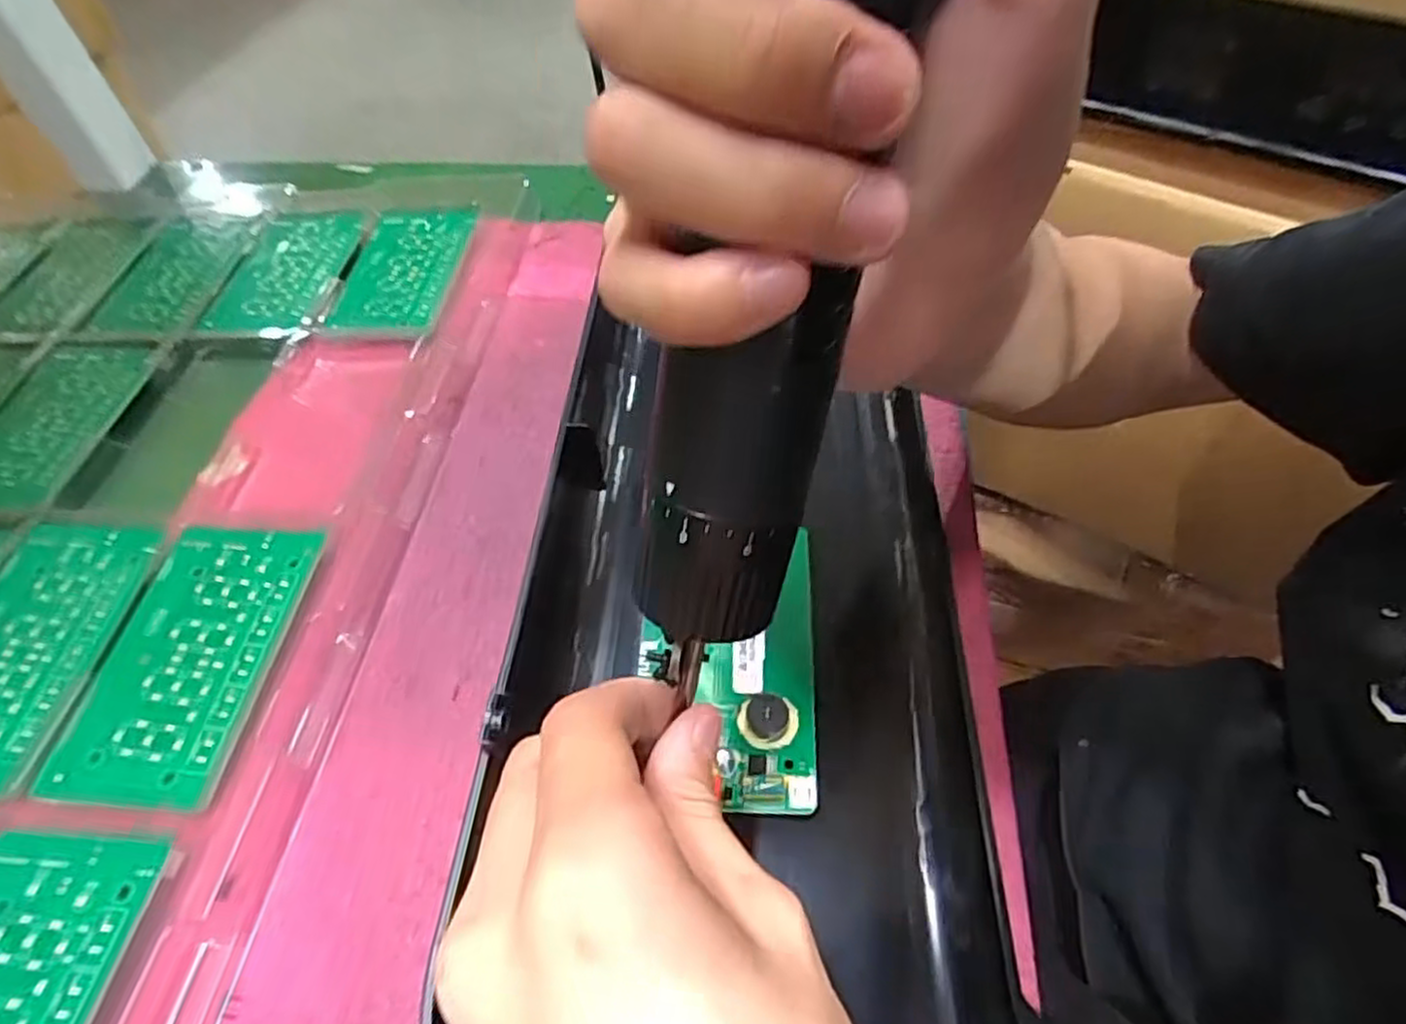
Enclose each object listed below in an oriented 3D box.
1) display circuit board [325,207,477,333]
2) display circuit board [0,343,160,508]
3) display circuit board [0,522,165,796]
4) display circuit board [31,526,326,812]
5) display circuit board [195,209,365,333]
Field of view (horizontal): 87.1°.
[{"bbox_3d":[-0.166,-0.135,0.406,0.059,0.009,0.101,4,51,2],"label":"display circuit board"},{"bbox_3d":[-0.314,-0.044,0.352,0.063,0.005,0.109,0,51,-2],"label":"display circuit board"},{"bbox_3d":[-0.255,0.049,0.276,0.062,0.004,0.105,4,51,2],"label":"display circuit board"},{"bbox_3d":[-0.186,0.051,0.269,0.061,0.007,0.105,5,51,2],"label":"display circuit board"},{"bbox_3d":[-0.233,-0.138,0.416,0.065,0.004,0.108,3,51,1],"label":"display circuit board"}]

